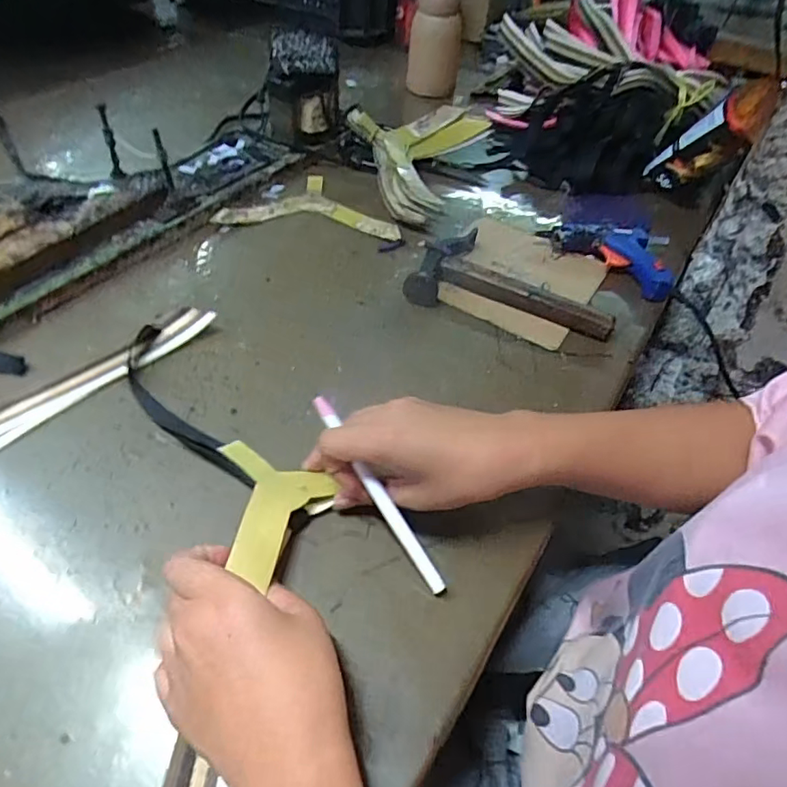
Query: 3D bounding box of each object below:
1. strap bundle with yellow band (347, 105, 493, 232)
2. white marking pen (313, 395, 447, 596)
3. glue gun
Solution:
[{"bbox_3d":[0.021,-0.296,0.664,0.142,0.058,0.243,20,48,13],"label":"strap bundle with yellow band"},{"bbox_3d":[-0.009,0.062,0.336,0.008,0.009,0.141,-32,87,-30],"label":"white marking pen"},{"bbox_3d":[0.217,-0.140,0.558,0.111,0.023,0.100,4,47,-3],"label":"glue gun"}]

